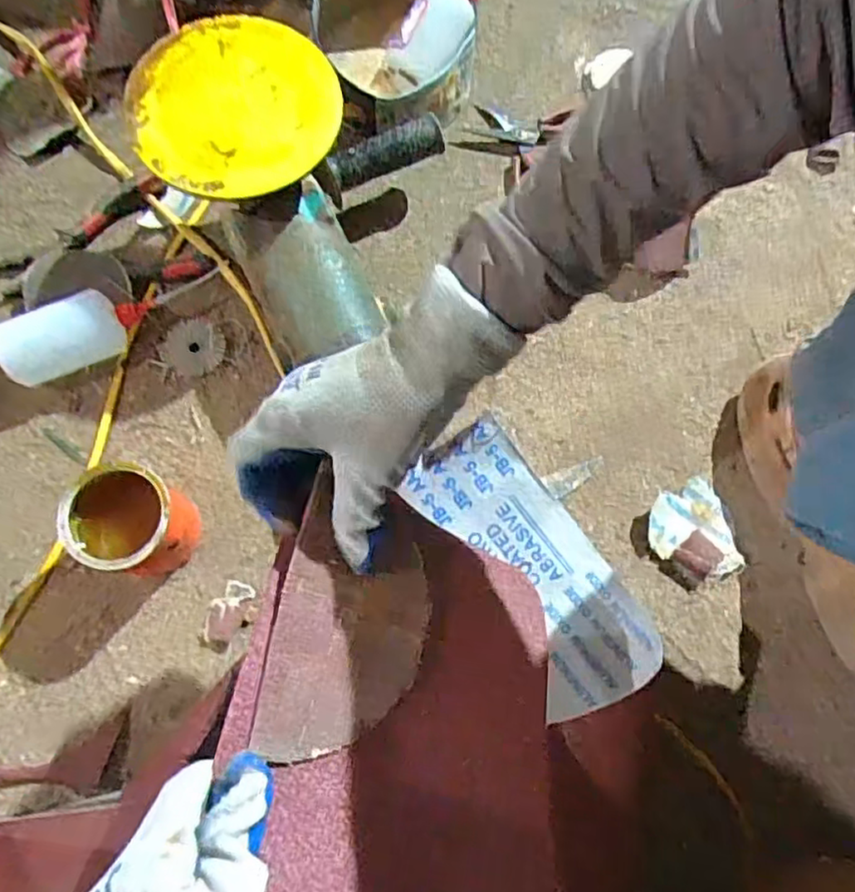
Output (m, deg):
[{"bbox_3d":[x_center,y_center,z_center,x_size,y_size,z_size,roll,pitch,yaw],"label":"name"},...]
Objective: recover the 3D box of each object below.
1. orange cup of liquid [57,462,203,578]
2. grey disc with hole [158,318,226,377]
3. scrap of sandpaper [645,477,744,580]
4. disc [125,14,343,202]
[{"bbox_3d":[-0.216,0.056,0.491,0.071,0.078,0.071,0,74,-1],"label":"orange cup of liquid"},{"bbox_3d":[-0.197,-0.084,0.562,0.051,0.004,0.048,0,86,-3],"label":"grey disc with hole"},{"bbox_3d":[0.213,0.069,0.538,0.069,0.016,0.078,-15,75,-5],"label":"scrap of sandpaper"},{"bbox_3d":[-0.141,-0.249,0.486,0.147,0.011,0.145,0,74,-1],"label":"disc"}]

